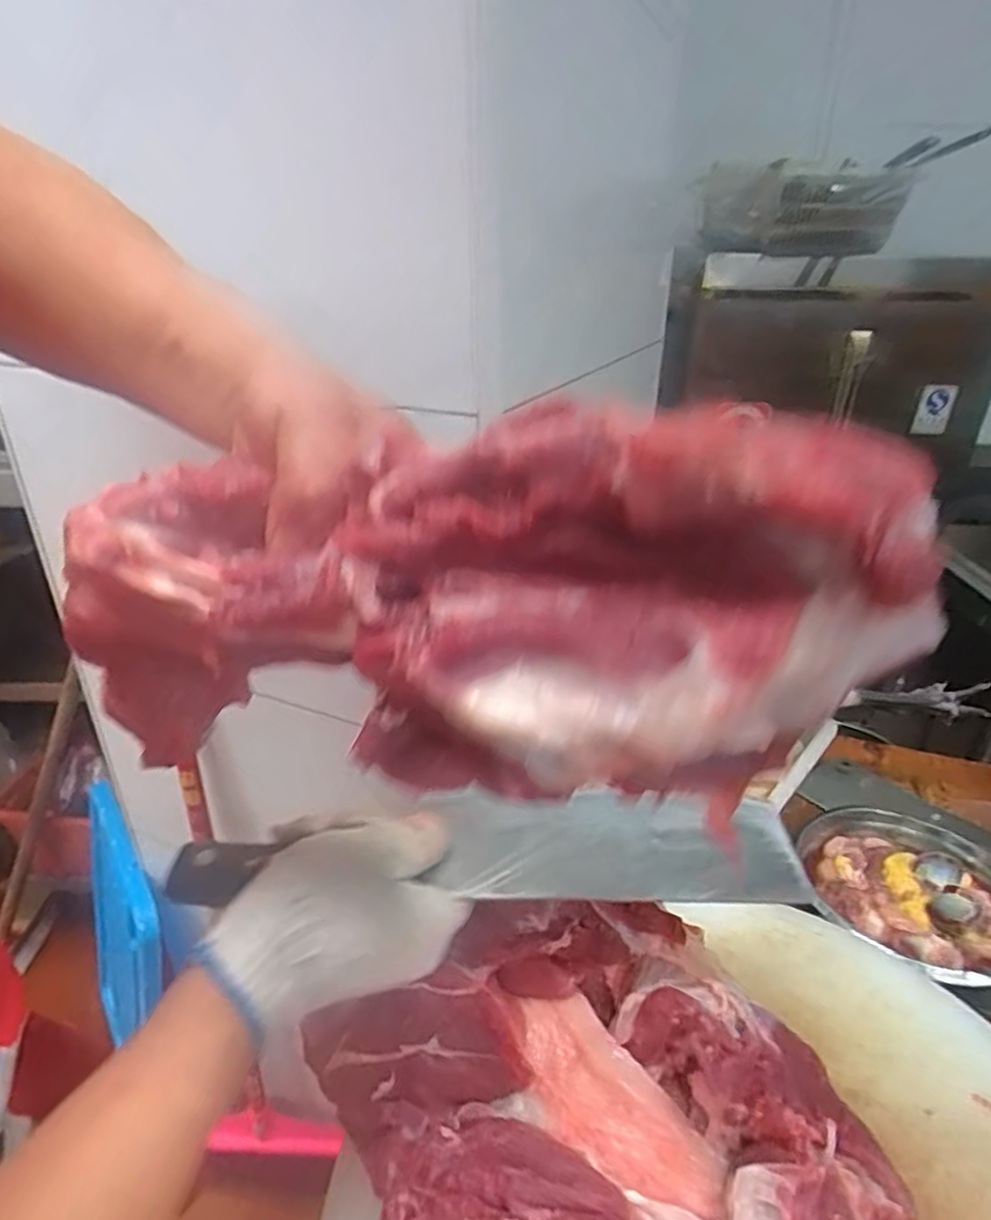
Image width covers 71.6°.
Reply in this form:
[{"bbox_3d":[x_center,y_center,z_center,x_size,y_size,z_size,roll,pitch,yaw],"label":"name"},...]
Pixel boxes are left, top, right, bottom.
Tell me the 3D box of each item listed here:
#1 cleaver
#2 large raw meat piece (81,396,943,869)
[{"bbox_3d":[-0.001,0.123,0.366,0.318,0.028,0.072,1,25,-4],"label":"cleaver"},{"bbox_3d":[-0.036,0.008,0.234,0.320,0.125,0.068,-3,23,21],"label":"large raw meat piece"}]

